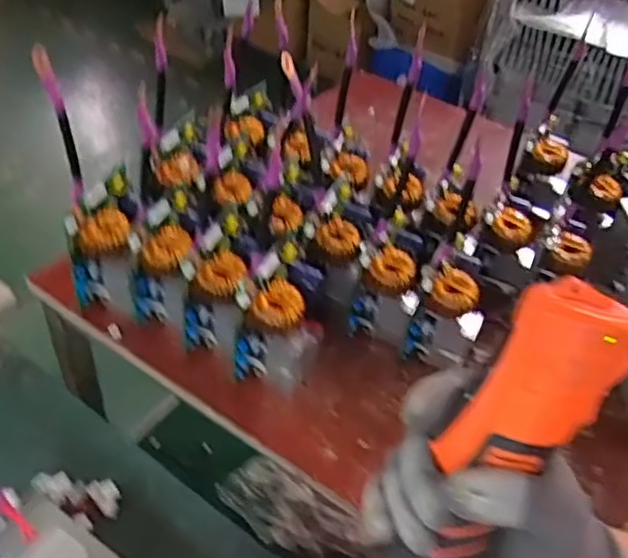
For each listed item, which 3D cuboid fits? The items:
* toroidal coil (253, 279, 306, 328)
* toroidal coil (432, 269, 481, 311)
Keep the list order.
[{"bbox_3d":[-0.035,0.029,0.689,0.049,0.024,0.054,32,54,2],"label":"toroidal coil"},{"bbox_3d":[0.152,0.013,0.719,0.055,0.023,0.043,1,77,-16],"label":"toroidal coil"}]

